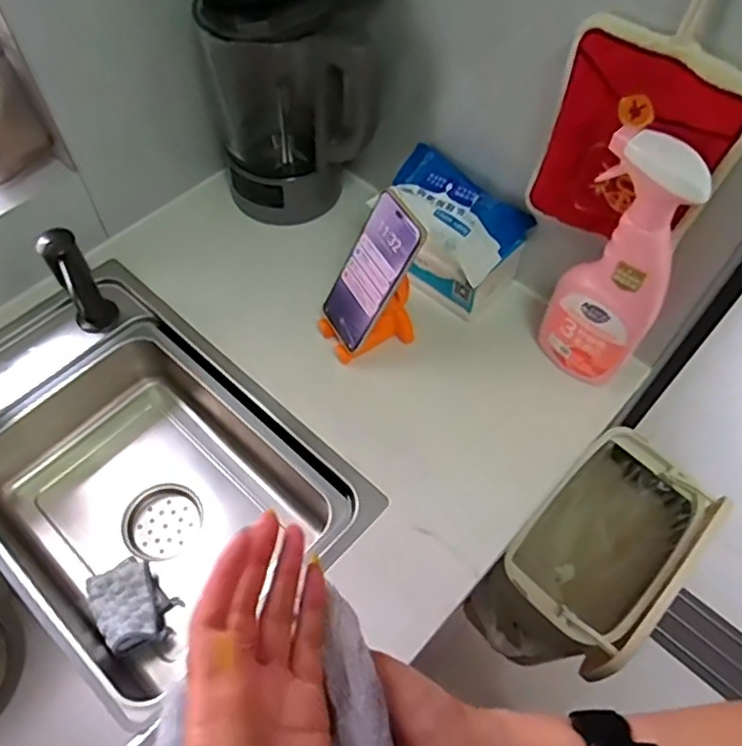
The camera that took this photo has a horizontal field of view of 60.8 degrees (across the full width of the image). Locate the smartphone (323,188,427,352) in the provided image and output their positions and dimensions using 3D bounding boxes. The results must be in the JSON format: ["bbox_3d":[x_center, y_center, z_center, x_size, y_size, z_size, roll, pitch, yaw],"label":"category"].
[{"bbox_3d":[-0.001,-0.102,0.649,0.010,0.164,0.076,-11,53,-44],"label":"smartphone"}]

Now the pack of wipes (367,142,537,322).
[{"bbox_3d":[0.086,-0.159,0.718,0.160,0.116,0.105,35,64,19],"label":"pack of wipes"}]

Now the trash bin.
[{"bbox_3d":[0.253,0.239,0.771,0.148,0.193,0.287,38,64,20],"label":"trash bin"}]

